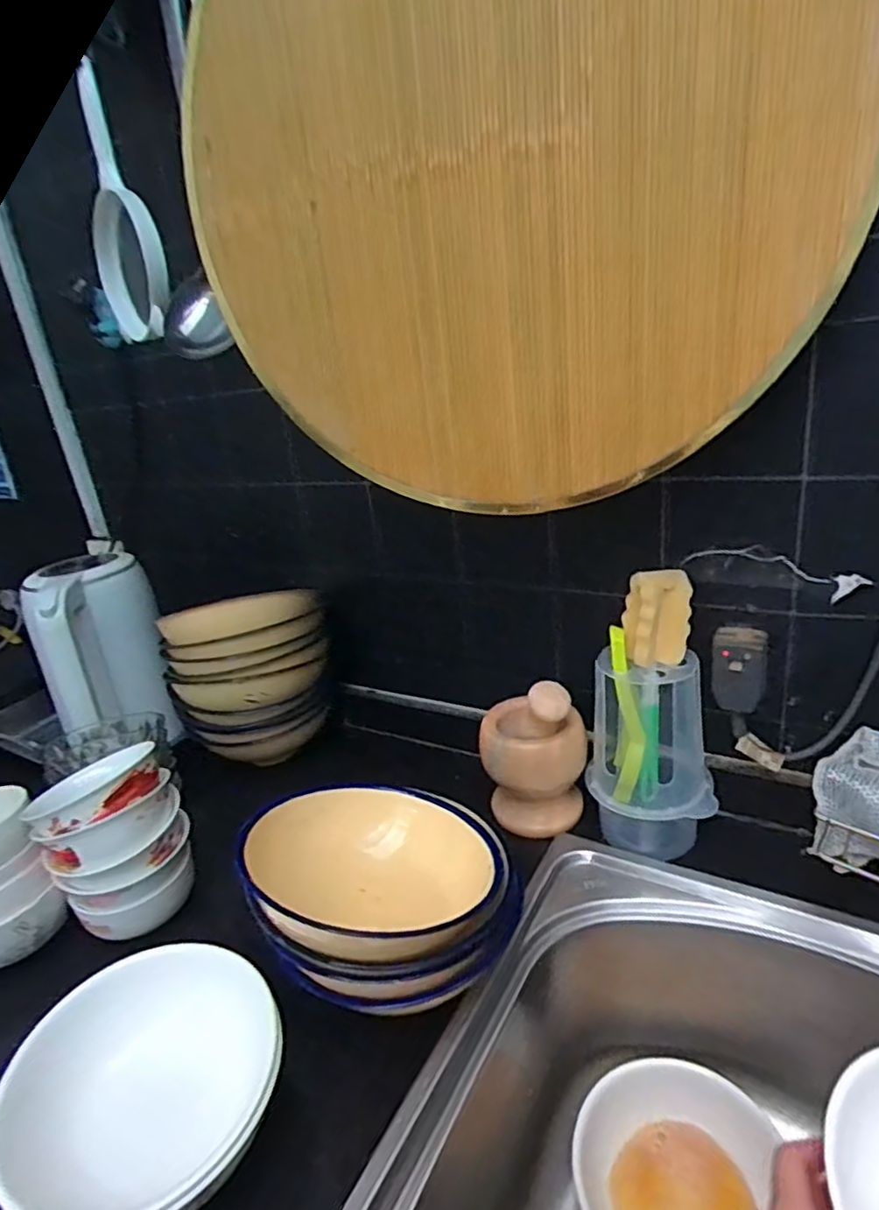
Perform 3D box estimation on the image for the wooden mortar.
[{"bbox_3d":[0.098,0.164,0.657,0.099,0.132,0.091,-5,22,8],"label":"wooden mortar"}]

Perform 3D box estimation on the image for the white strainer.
[{"bbox_3d":[-0.289,-0.352,0.579,0.055,0.207,0.130,-16,23,-20],"label":"white strainer"}]

